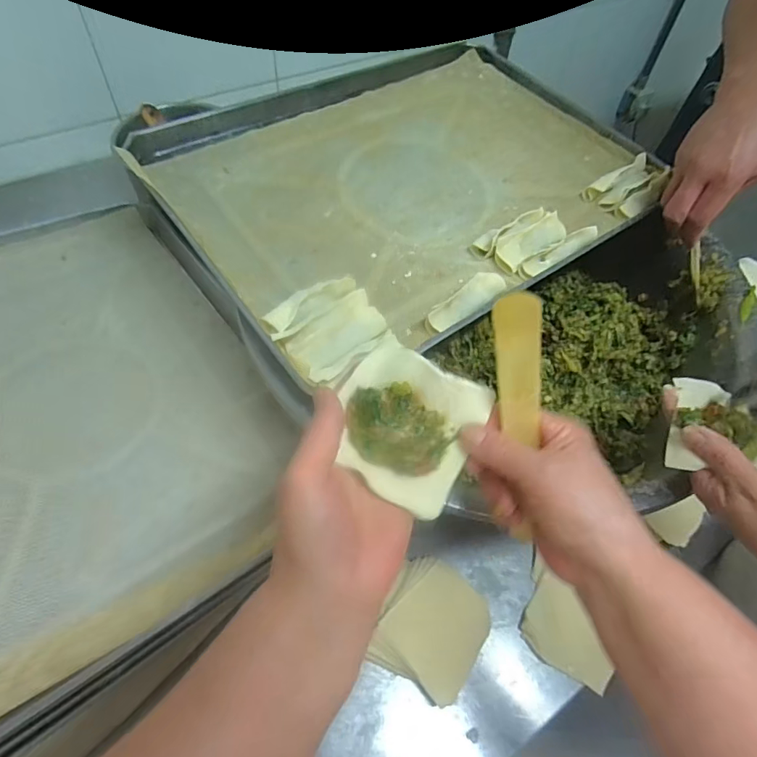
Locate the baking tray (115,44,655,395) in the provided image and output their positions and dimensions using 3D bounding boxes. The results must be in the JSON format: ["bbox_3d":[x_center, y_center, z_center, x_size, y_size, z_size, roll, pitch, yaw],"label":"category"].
[{"bbox_3d":[0.043,-0.248,0.594,0.577,0.043,0.409,-32,64,-23],"label":"baking tray"}]

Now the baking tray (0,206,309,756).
[{"bbox_3d":[-0.353,0.018,0.516,0.375,0.045,0.584,-28,61,-28],"label":"baking tray"}]

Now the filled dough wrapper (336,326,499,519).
[{"bbox_3d":[0.018,0.029,0.305,0.087,0.016,0.086,31,79,-1],"label":"filled dough wrapper"}]

